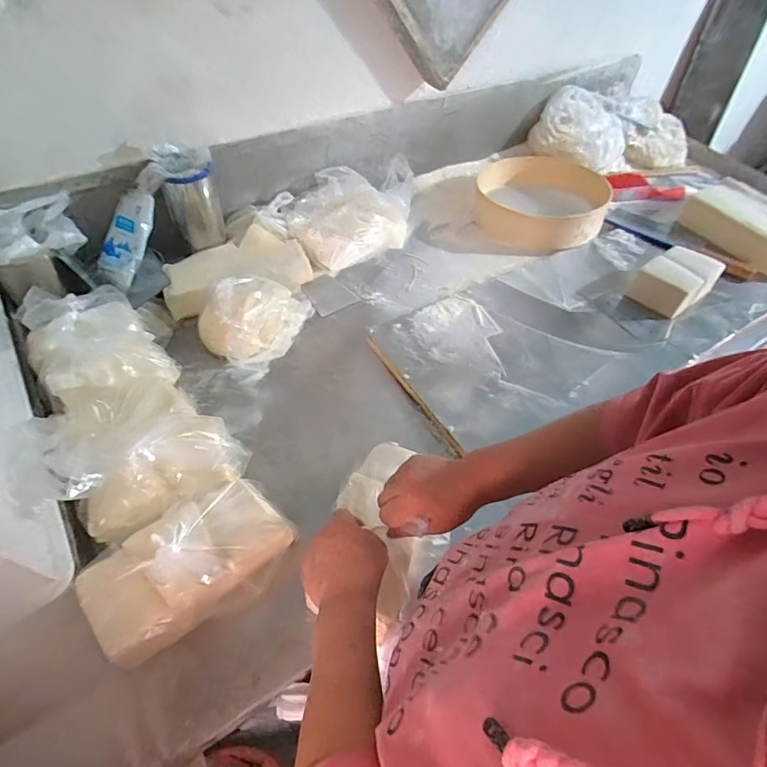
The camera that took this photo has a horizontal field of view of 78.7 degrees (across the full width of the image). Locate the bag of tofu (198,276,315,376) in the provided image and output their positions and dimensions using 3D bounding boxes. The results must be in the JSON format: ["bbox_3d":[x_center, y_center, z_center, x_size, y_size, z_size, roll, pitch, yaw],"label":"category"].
[{"bbox_3d":[-0.220,-0.134,0.814,0.139,0.094,0.195,16,52,8],"label":"bag of tofu"}]

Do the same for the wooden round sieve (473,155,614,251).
[{"bbox_3d":[0.380,-0.445,1.113,0.310,0.082,0.350,18,53,9],"label":"wooden round sieve"}]

